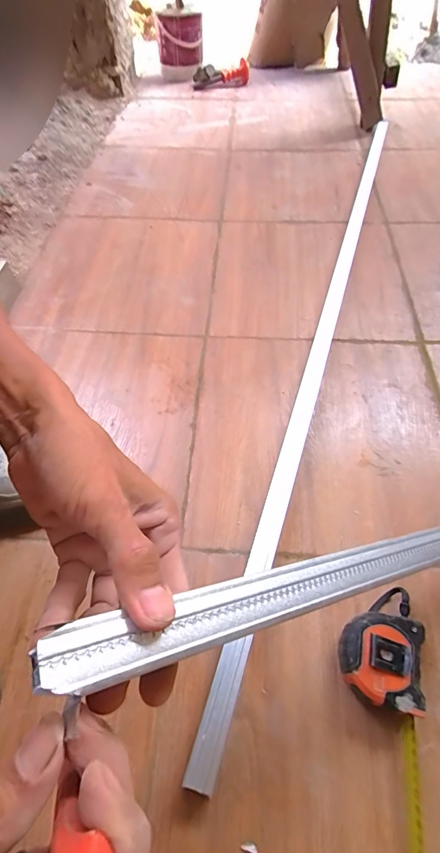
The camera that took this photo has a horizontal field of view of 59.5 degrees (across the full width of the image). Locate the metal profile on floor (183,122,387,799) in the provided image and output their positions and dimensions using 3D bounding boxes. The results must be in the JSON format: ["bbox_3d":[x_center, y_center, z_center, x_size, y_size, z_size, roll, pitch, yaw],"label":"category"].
[{"bbox_3d":[0.219,-0.235,0.736,0.042,0.038,1.444,15,58,12],"label":"metal profile on floor"}]

